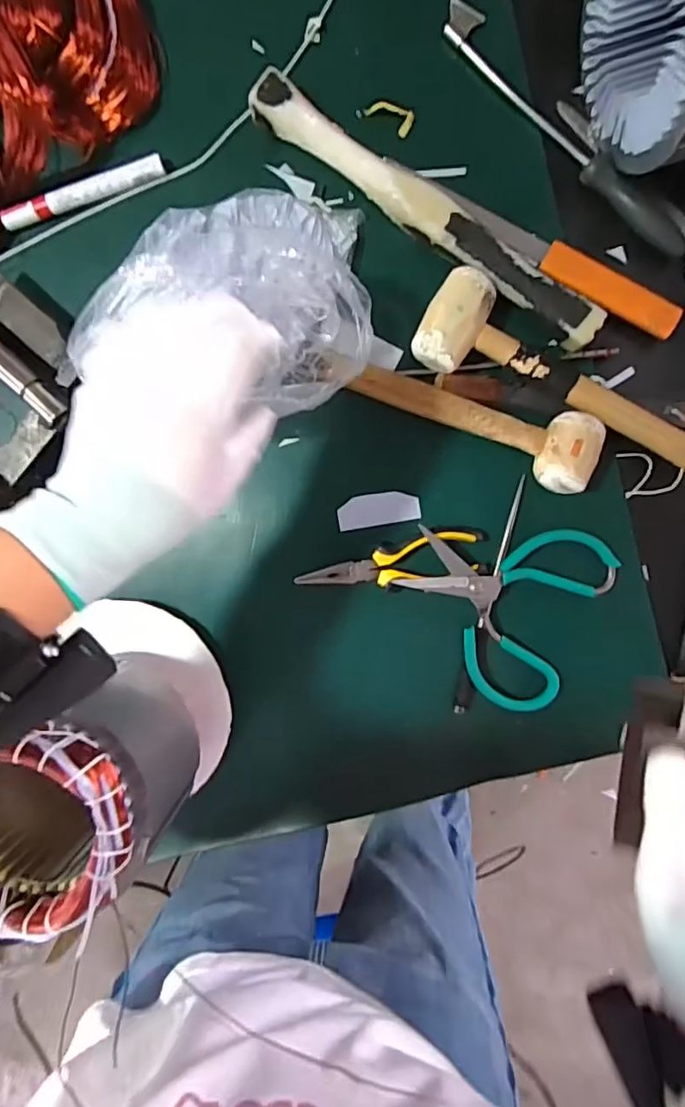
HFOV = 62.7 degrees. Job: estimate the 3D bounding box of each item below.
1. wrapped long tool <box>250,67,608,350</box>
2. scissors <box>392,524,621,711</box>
[{"bbox_3d":[0.067,-0.269,0.452,0.323,0.033,0.030,36,97,-2],"label":"wrapped long tool"},{"bbox_3d":[0.130,0.039,0.468,0.161,0.018,0.158,25,92,-1],"label":"scissors"}]

